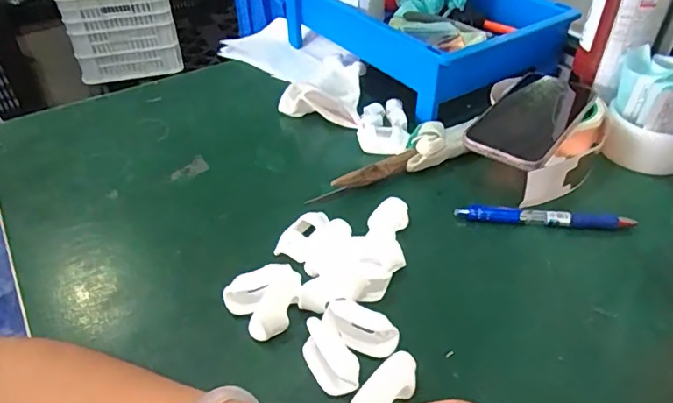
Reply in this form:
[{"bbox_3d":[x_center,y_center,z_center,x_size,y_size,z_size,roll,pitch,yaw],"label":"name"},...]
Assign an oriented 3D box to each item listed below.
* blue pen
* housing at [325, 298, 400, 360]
[{"bbox_3d":[0.175,0.014,0.432,0.143,0.014,0.013,4,41,7],"label":"blue pen"},{"bbox_3d":[0.016,0.086,0.344,0.051,0.022,0.022,16,43,20],"label":"housing"}]

